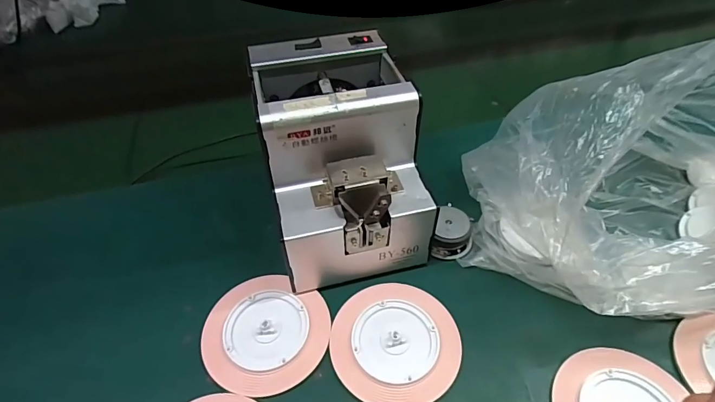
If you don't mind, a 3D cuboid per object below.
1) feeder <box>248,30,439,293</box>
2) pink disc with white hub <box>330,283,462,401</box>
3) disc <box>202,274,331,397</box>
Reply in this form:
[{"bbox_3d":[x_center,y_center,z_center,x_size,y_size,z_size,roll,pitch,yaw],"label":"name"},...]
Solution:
[{"bbox_3d":[-0.014,-0.035,0.363,0.124,0.148,0.171,-11,46,-9],"label":"feeder"},{"bbox_3d":[0.031,0.111,0.324,0.098,0.004,0.098,0,50,0],"label":"pink disc with white hub"},{"bbox_3d":[-0.075,0.106,0.331,0.098,0.004,0.094,0,50,0],"label":"disc"}]

